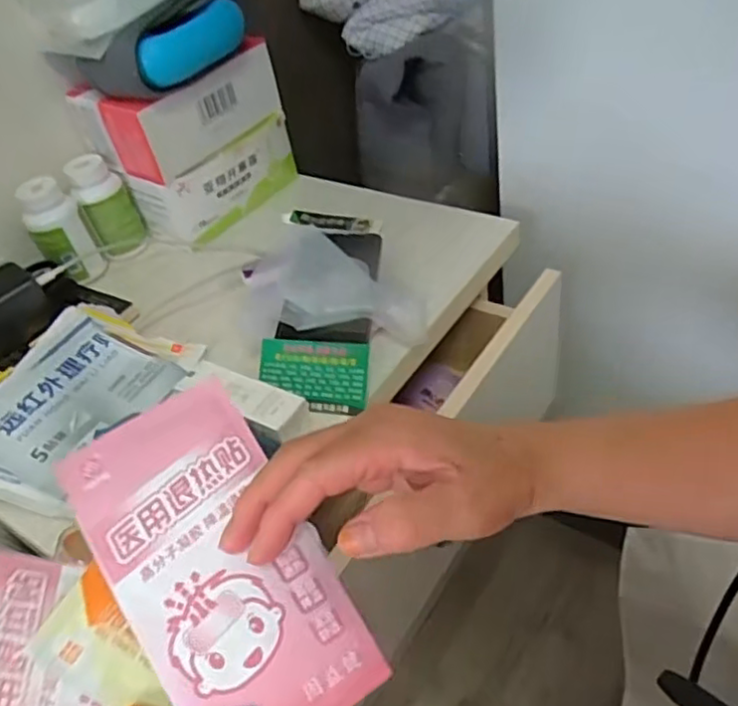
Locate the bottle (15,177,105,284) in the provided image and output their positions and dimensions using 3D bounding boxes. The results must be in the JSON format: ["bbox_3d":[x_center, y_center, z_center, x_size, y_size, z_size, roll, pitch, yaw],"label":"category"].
[{"bbox_3d":[-0.295,-0.121,0.647,0.044,0.100,0.046,16,48,27],"label":"bottle"}]

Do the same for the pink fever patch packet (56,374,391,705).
[{"bbox_3d":[-0.065,0.094,0.293,0.082,0.007,0.157,-30,79,-15],"label":"pink fever patch packet"}]

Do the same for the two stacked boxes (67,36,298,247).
[{"bbox_3d":[-0.180,-0.224,0.699,0.112,0.147,0.174,23,52,33],"label":"two stacked boxes"}]

